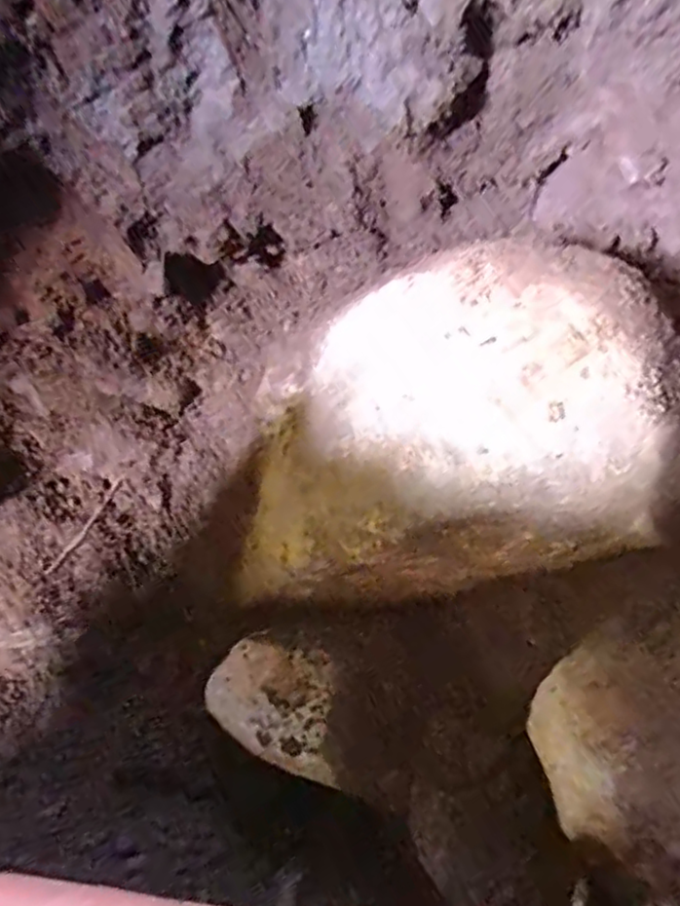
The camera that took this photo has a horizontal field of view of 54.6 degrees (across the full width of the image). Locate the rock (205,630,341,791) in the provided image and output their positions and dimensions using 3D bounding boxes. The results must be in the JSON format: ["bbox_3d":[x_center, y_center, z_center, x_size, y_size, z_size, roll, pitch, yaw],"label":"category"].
[{"bbox_3d":[-0.043,0.182,0.483,0.106,0.043,0.080,14,58,13],"label":"rock"}]

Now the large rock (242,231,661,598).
[{"bbox_3d":[0.060,-0.020,0.446,0.270,0.201,0.191,1,56,4],"label":"large rock"}]

